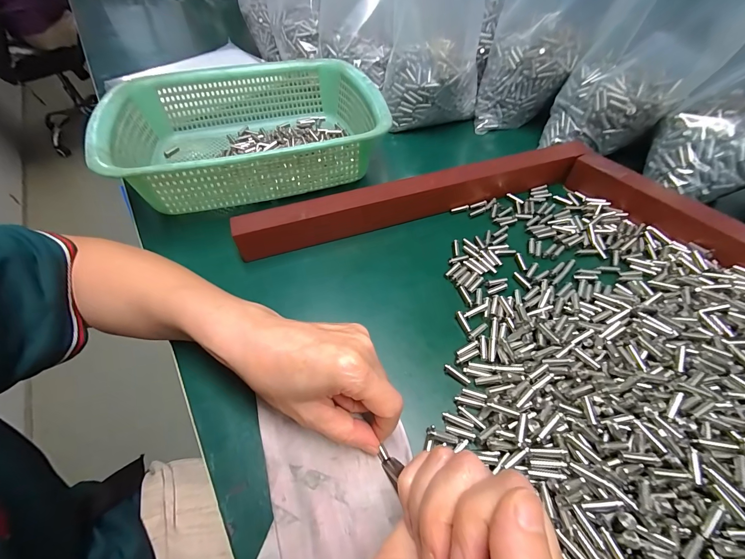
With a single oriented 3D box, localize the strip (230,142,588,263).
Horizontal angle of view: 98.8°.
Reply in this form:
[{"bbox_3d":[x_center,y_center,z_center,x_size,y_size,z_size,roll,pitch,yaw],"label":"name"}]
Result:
[{"bbox_3d":[0.047,-0.088,0.339,0.368,0.047,0.026,-16,55,-9],"label":"strip"}]

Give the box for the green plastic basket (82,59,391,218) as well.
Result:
[{"bbox_3d":[-0.139,-0.182,0.385,0.287,0.093,0.221,-19,55,-11],"label":"green plastic basket"}]

